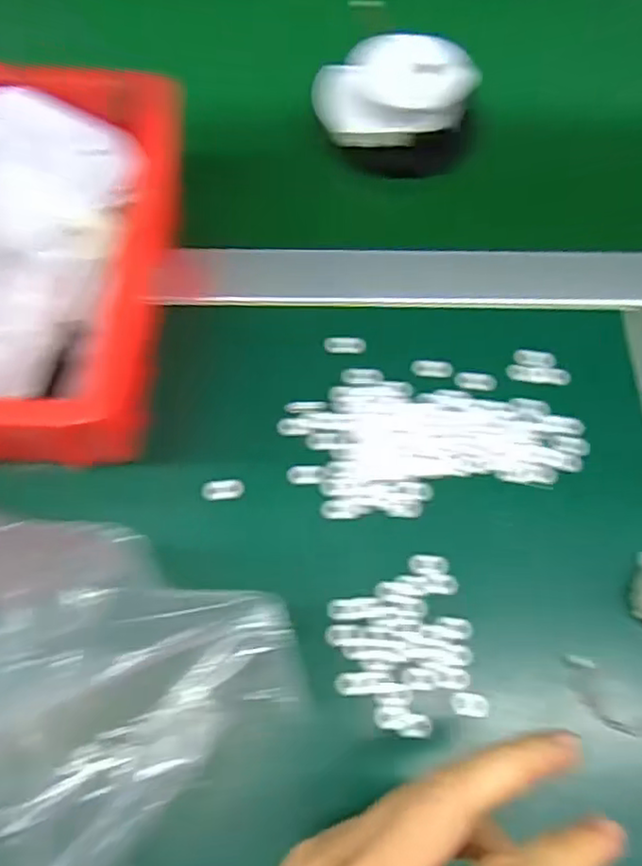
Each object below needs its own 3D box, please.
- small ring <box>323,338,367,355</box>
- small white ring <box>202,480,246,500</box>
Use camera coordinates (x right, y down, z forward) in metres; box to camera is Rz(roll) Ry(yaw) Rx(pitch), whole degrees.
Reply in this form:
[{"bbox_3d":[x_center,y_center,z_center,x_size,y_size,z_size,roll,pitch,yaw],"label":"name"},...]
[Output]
[{"bbox_3d":[0.014,-0.052,0.388,0.025,0.004,0.011,2,67,-3],"label":"small ring"},{"bbox_3d":[-0.052,0.031,0.351,0.021,0.005,0.010,-3,68,-5],"label":"small white ring"}]

